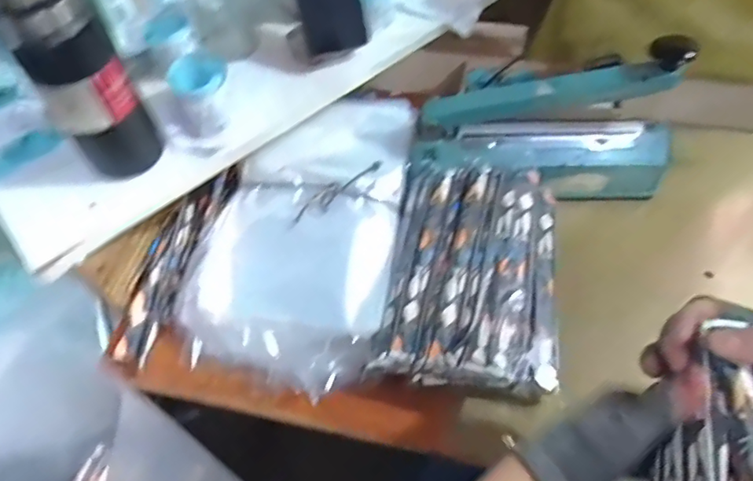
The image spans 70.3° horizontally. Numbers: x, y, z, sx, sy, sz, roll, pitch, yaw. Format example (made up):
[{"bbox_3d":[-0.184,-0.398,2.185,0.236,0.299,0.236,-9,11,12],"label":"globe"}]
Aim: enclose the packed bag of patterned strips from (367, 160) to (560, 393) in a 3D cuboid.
[{"bbox_3d":[0.104,0.022,0.565,0.178,0.060,0.261,9,56,8],"label":"packed bag of patterned strips"}]

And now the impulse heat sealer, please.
[{"bbox_3d":[0.197,-0.132,0.618,0.298,0.161,0.118,-4,56,0],"label":"impulse heat sealer"}]

